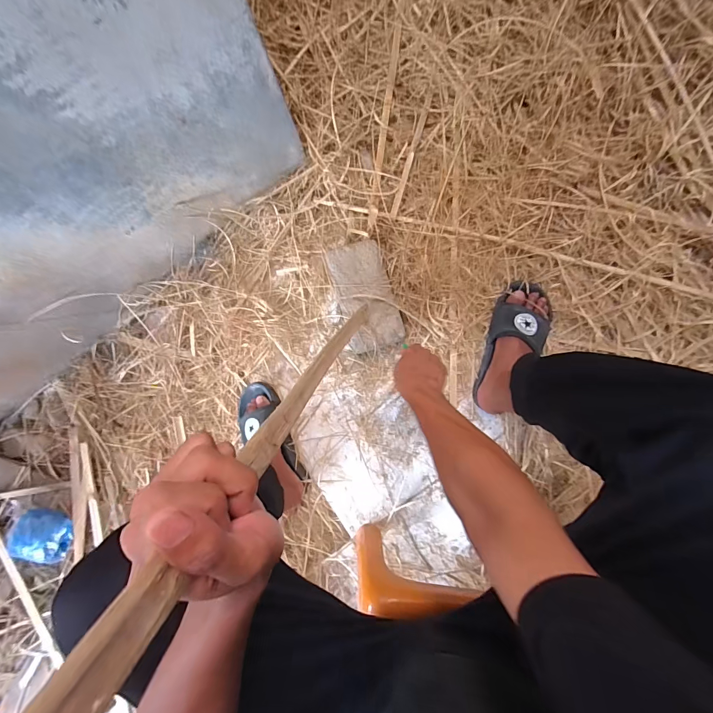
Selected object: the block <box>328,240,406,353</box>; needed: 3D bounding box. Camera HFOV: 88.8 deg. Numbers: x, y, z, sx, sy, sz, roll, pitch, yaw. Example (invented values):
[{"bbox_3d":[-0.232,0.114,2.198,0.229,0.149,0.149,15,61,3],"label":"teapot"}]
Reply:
[{"bbox_3d":[0.018,-0.118,0.720,0.113,0.045,0.214,-14,86,7],"label":"block"}]

